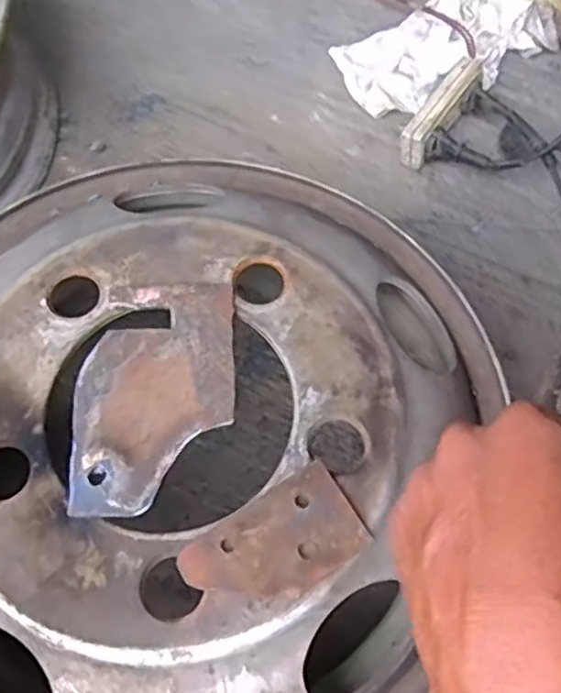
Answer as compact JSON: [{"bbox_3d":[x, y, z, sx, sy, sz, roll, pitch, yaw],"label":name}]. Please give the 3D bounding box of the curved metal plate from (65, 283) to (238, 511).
[{"bbox_3d":[-0.074,0.026,0.411,0.093,0.007,0.142,-2,67,-2],"label":"curved metal plate"}]

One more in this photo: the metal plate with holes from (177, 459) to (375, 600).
[{"bbox_3d":[-0.002,0.110,0.376,0.095,0.008,0.056,-32,71,-14],"label":"metal plate with holes"}]

